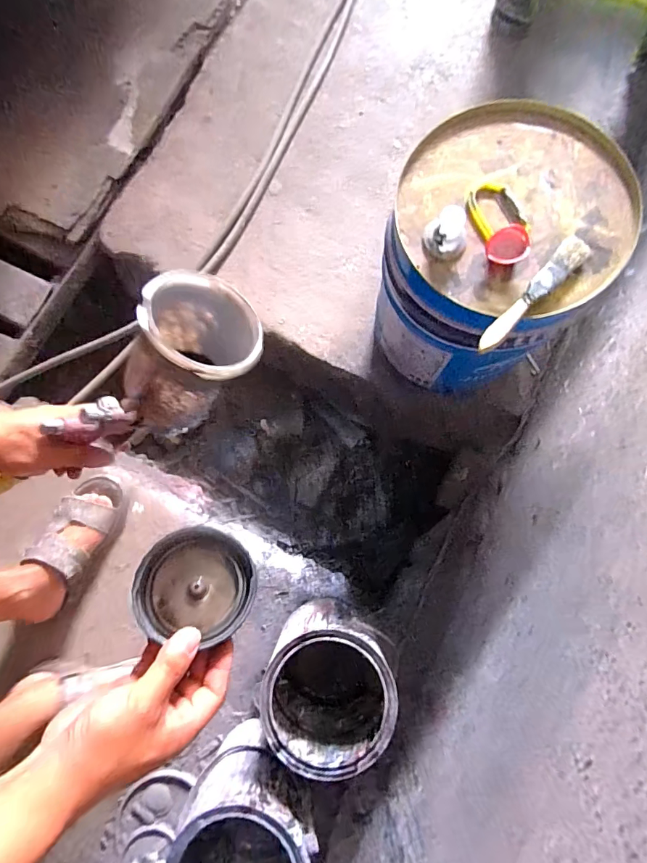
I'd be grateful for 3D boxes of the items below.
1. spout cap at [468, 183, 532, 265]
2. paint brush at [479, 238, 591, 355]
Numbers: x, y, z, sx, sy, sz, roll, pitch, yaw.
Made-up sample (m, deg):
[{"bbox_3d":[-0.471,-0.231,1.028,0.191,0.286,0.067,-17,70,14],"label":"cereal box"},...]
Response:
[{"bbox_3d":[0.192,-0.227,0.441,0.051,0.028,0.105,-12,79,0],"label":"spout cap"},{"bbox_3d":[0.218,-0.140,0.429,0.026,0.014,0.162,41,84,9],"label":"paint brush"}]

